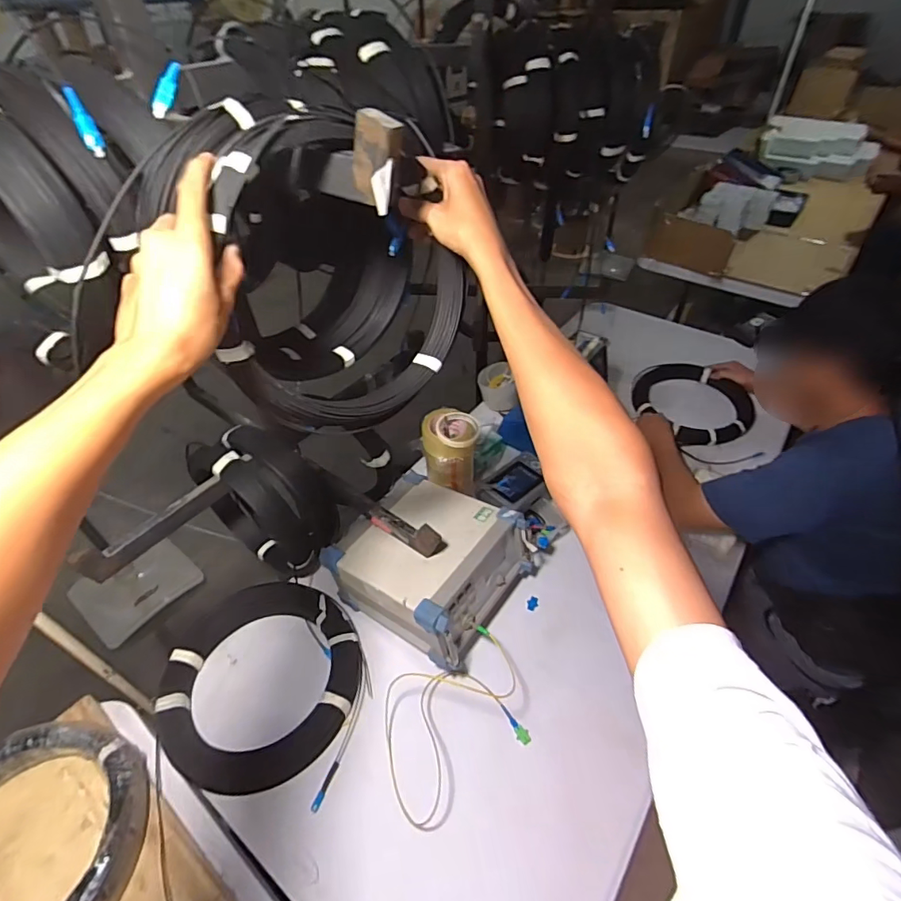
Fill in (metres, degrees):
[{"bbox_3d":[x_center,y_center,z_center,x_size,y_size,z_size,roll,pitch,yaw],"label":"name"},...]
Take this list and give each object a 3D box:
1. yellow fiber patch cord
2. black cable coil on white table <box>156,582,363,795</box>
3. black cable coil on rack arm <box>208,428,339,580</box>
[{"bbox_3d":[0.014,0.434,0.808,0.268,0.074,0.195,-22,54,-21],"label":"yellow fiber patch cord"},{"bbox_3d":[-0.329,0.394,0.848,0.335,0.076,0.312,-1,44,1],"label":"black cable coil on white table"},{"bbox_3d":[-0.367,0.094,1.004,0.324,0.265,0.143,27,51,28],"label":"black cable coil on rack arm"}]

